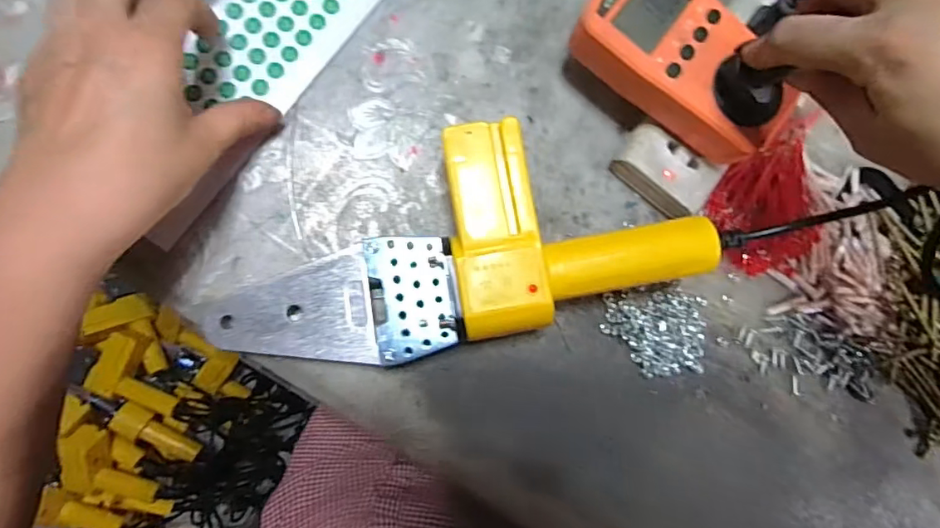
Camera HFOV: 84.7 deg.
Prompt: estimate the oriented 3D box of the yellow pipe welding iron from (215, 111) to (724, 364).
[{"bbox_3d":[-0.010,-0.011,0.289,0.264,0.060,0.107,-15,91,-10],"label":"yellow pipe welding iron"}]

